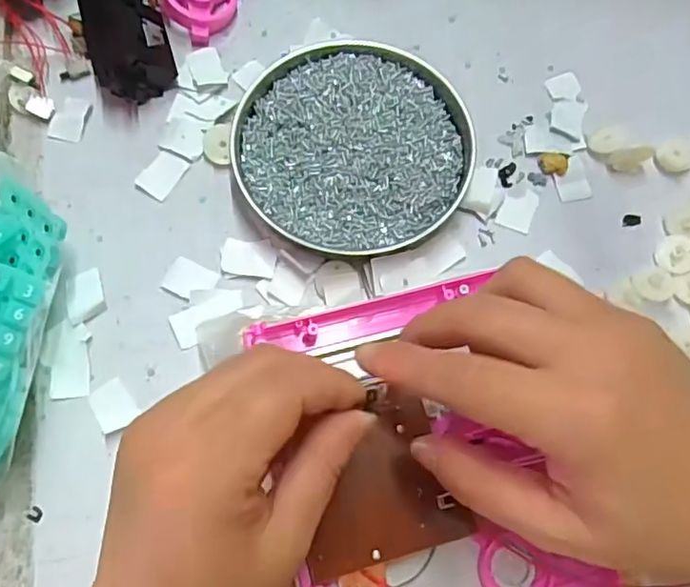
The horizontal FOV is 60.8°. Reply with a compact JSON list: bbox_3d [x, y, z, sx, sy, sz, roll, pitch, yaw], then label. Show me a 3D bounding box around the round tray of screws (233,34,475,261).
[{"bbox_3d":[0.005,-0.087,0.348,0.134,0.024,0.134,0,72,-1],"label":"round tray of screws"}]

